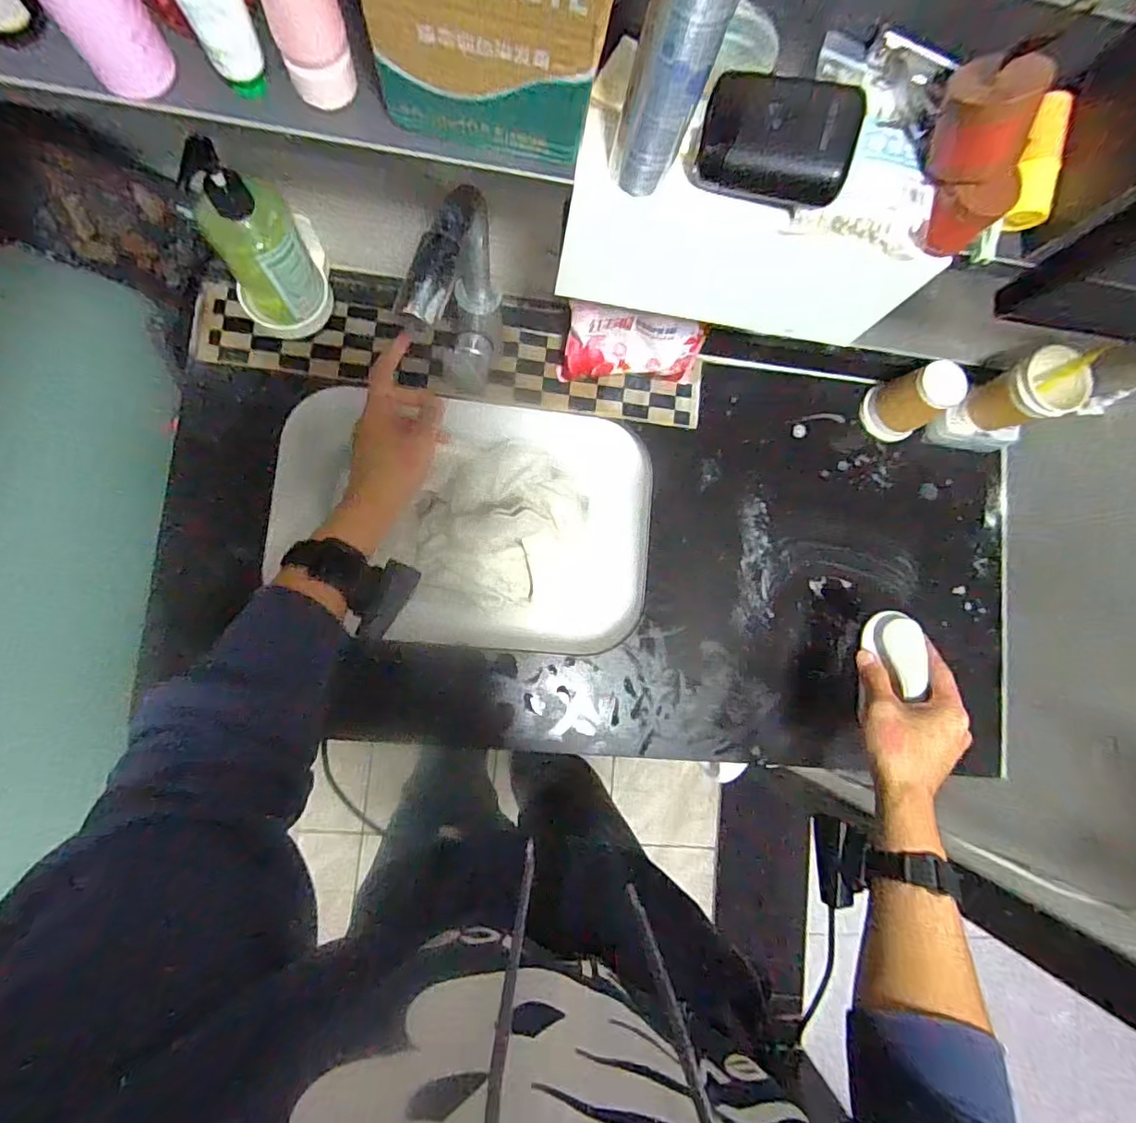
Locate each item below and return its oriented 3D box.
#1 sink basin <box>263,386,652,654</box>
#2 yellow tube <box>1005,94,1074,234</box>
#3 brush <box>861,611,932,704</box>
[{"bbox_3d":[-0.124,-0.059,0.702,0.434,0.125,0.319,5,84,-7],"label":"sink basin"},{"bbox_3d":[0.276,-0.234,0.319,0.020,0.016,0.069,7,98,-7],"label":"yellow tube"},{"bbox_3d":[0.331,0.097,0.553,0.051,0.036,0.085,-12,57,20],"label":"brush"}]

